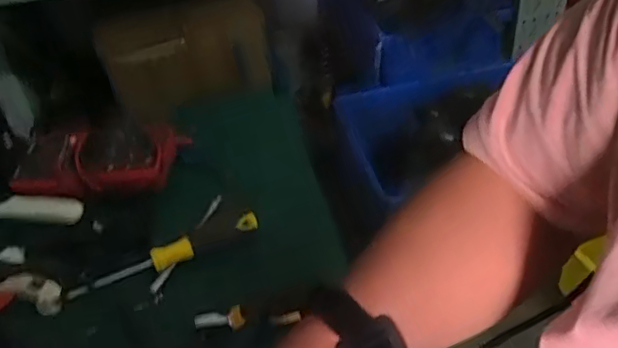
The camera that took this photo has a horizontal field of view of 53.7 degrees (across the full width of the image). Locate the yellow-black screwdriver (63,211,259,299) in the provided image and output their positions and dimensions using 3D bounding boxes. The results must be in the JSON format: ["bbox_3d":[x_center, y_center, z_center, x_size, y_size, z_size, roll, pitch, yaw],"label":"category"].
[{"bbox_3d":[-0.145,0.084,0.623,0.197,0.024,0.022,-22,44,-16],"label":"yellow-black screwdriver"}]

